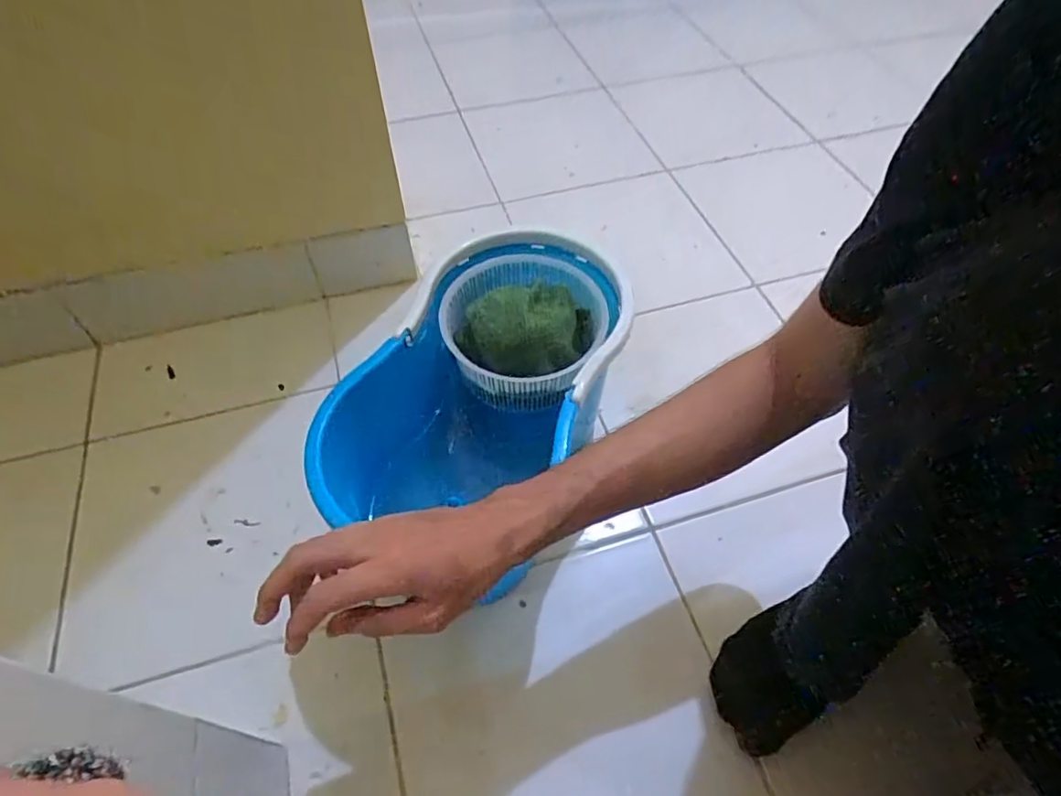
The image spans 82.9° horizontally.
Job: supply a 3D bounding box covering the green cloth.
[{"bbox_3d":[-0.005,-0.067,0.594,0.131,0.056,0.080,-15,56,-12],"label":"green cloth"}]

